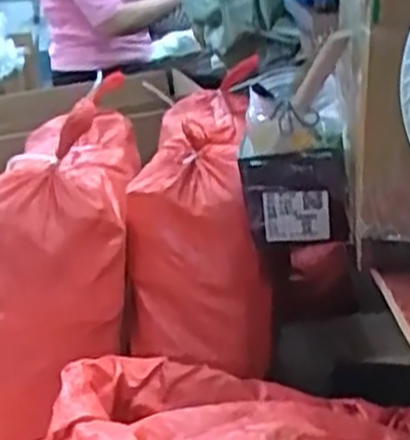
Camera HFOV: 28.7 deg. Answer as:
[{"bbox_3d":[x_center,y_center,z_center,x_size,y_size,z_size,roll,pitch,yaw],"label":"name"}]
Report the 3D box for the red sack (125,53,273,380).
[{"bbox_3d":[-0.004,0.002,1.063,0.184,0.362,0.185,1,25,17],"label":"red sack"}]

